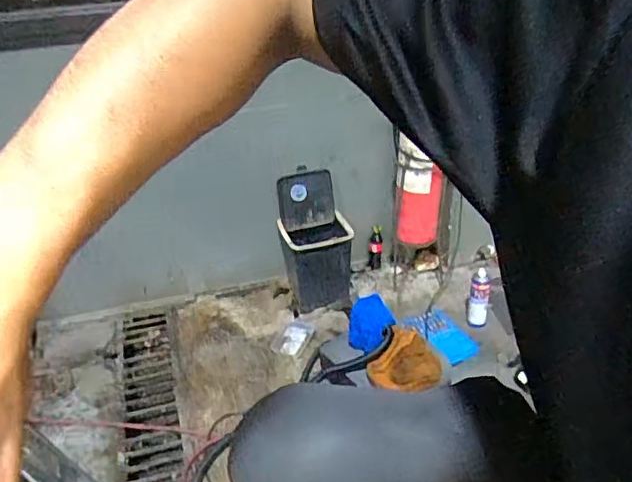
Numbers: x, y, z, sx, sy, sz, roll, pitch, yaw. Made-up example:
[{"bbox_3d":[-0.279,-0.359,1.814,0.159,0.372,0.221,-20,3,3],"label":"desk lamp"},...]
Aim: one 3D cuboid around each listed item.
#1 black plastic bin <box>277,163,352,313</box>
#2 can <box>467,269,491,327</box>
[{"bbox_3d":[-0.001,-0.006,1.935,0.243,0.418,0.204,-2,31,2],"label":"black plastic bin"},{"bbox_3d":[0.519,0.187,1.791,0.062,0.194,0.065,-2,31,1],"label":"can"}]

